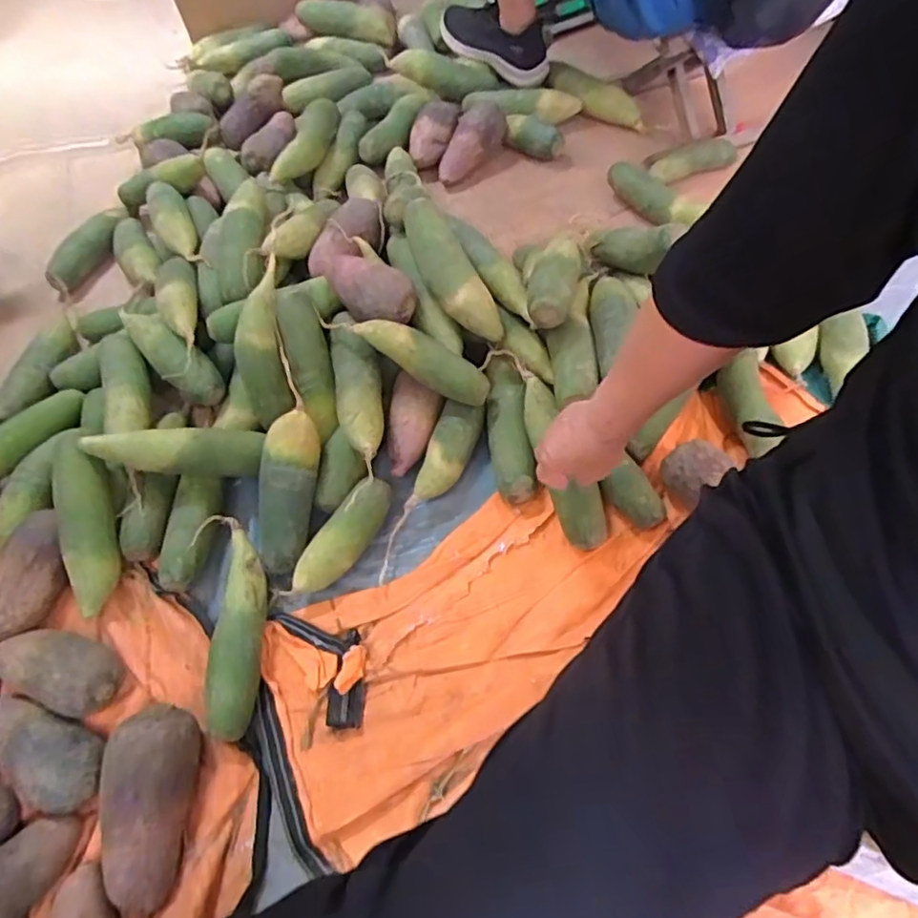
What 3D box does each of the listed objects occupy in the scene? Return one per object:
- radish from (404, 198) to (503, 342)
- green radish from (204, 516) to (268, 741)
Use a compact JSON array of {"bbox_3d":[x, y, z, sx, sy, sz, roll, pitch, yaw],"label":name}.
[{"bbox_3d":[-0.016,-0.239,0.756,0.056,0.056,0.207,-26,74,-11],"label":"radish"},{"bbox_3d":[-0.239,0.178,0.665,0.053,0.057,0.235,-6,60,0],"label":"green radish"}]

